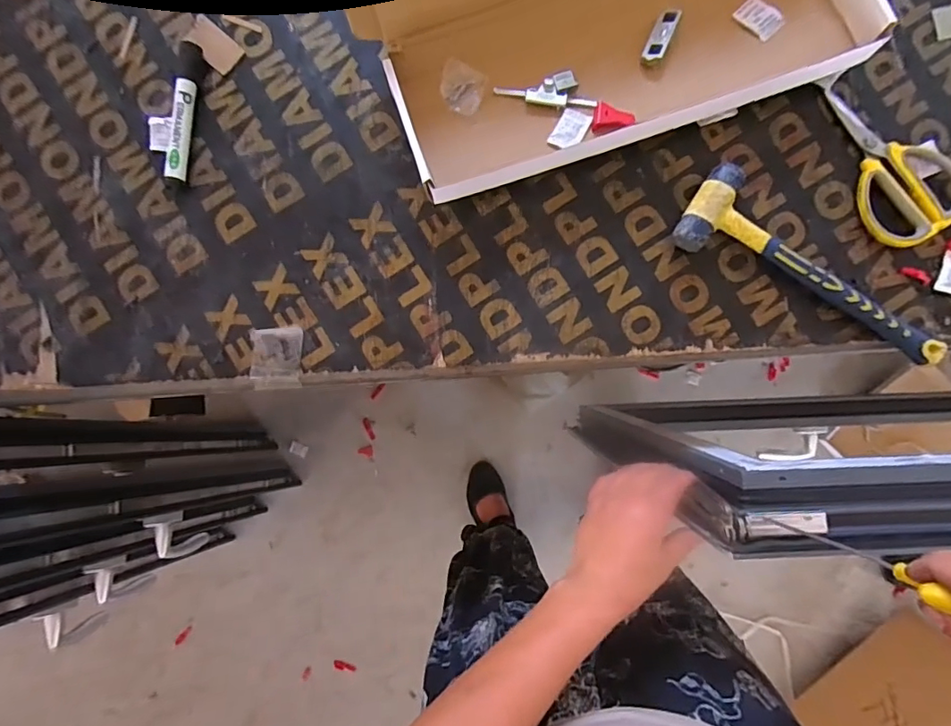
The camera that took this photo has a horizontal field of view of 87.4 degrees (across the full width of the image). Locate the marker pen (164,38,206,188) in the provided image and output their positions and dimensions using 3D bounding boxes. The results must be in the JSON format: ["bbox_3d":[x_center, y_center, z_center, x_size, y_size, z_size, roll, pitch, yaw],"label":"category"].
[{"bbox_3d":[-0.264,-0.225,0.449,0.022,0.015,0.128,7,89,0],"label":"marker pen"}]

